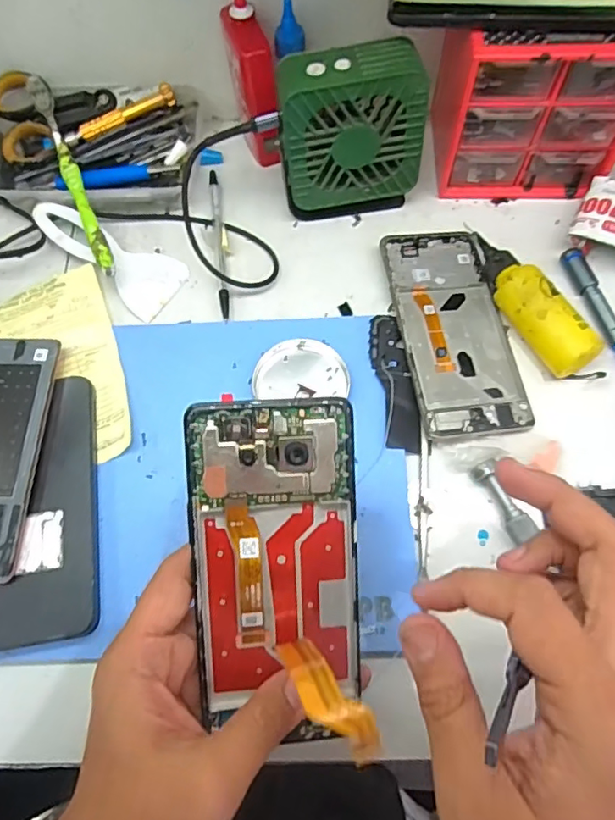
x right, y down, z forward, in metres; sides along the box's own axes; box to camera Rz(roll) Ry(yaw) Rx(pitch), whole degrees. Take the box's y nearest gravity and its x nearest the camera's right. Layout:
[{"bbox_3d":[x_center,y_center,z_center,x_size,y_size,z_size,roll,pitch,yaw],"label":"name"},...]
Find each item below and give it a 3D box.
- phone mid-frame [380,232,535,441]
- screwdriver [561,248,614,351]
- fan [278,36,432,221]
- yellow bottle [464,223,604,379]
[{"bbox_3d":[0.104,-0.059,0.392,0.075,0.011,0.160,-8,68,-1],"label":"phone mid-frame"},{"bbox_3d":[0.213,-0.061,0.390,0.013,0.011,0.125,-17,68,-4],"label":"screwdriver"},{"bbox_3d":[0.029,-0.193,0.399,0.097,0.110,0.043,-10,68,-1],"label":"fan"},{"bbox_3d":[0.148,-0.076,0.387,0.034,0.034,0.122,-31,70,-10],"label":"yellow bottle"}]

